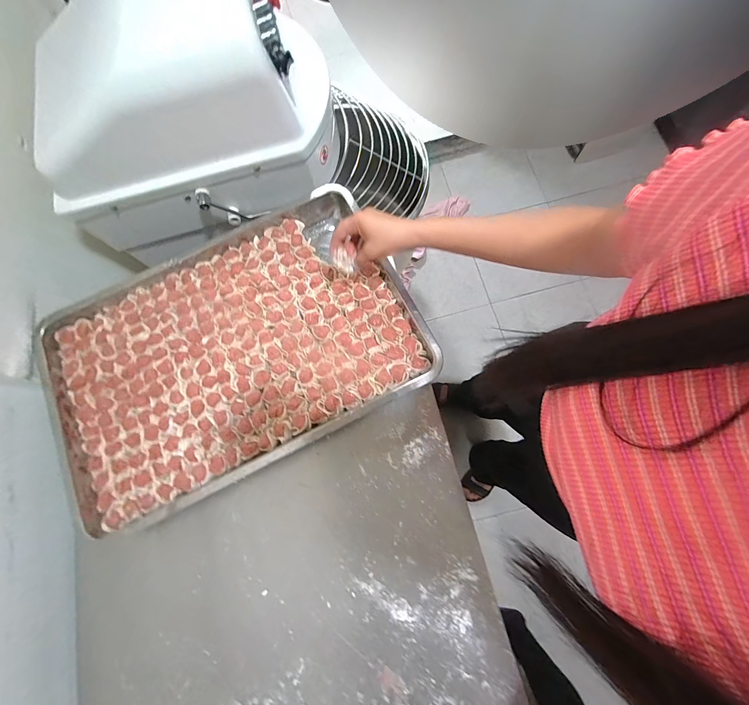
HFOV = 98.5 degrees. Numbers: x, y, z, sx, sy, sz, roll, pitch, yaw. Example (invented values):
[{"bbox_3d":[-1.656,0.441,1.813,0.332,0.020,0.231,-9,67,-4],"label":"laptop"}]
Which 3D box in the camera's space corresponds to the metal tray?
[{"bbox_3d":[-0.233,-0.006,0.530,0.593,0.035,0.394,-27,76,-2],"label":"metal tray"}]

